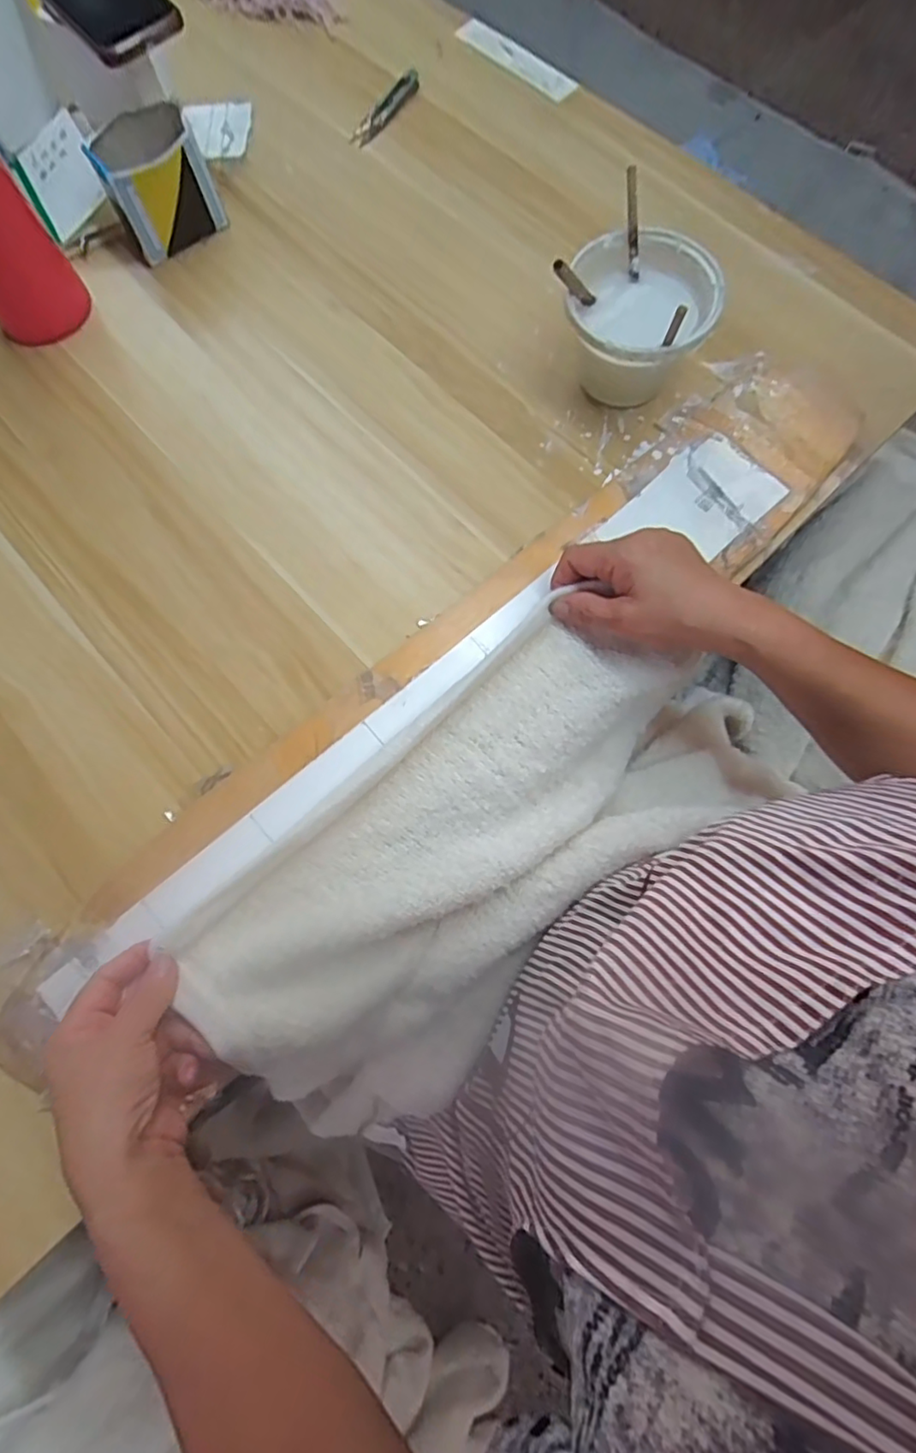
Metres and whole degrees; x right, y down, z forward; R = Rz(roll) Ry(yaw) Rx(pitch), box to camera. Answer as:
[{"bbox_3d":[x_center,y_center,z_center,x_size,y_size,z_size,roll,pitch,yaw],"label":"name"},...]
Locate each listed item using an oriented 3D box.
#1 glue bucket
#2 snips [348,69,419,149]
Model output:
[{"bbox_3d":[0.137,-0.309,0.490,0.105,0.088,0.105,0,74,0],"label":"glue bucket"},{"bbox_3d":[-0.070,-0.616,0.624,0.024,0.015,0.102,35,77,10],"label":"snips"}]

